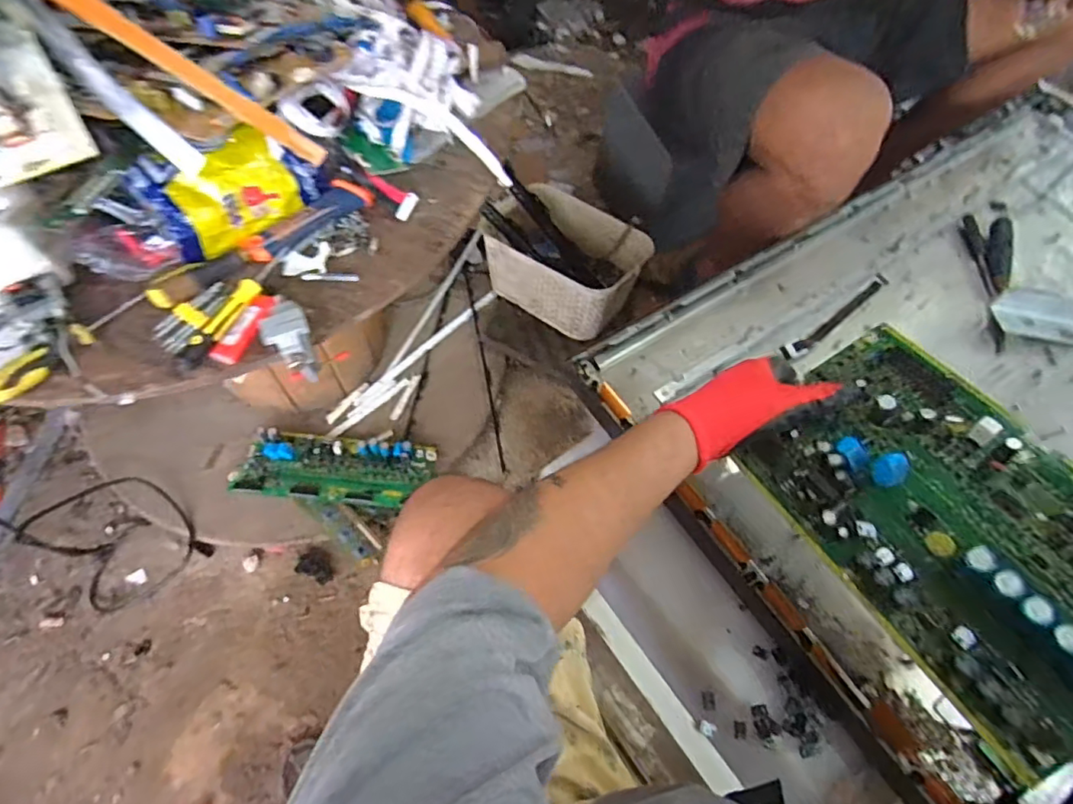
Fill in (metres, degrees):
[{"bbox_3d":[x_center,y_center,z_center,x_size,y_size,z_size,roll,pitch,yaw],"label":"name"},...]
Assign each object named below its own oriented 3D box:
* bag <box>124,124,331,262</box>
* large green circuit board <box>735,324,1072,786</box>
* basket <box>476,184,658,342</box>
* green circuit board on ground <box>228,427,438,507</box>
[{"bbox_3d":[-0.270,-0.197,0.509,0.152,0.069,0.060,-38,69,-20],"label":"bag"},{"bbox_3d":[0.303,0.081,0.411,0.184,0.041,0.280,-36,60,-2],"label":"large green circuit board"},{"bbox_3d":[0.044,-0.269,1.064,0.281,0.130,0.208,33,65,15],"label":"basket"},{"bbox_3d":[-0.324,0.109,0.908,0.307,0.040,0.106,4,61,0],"label":"green circuit board on ground"}]

